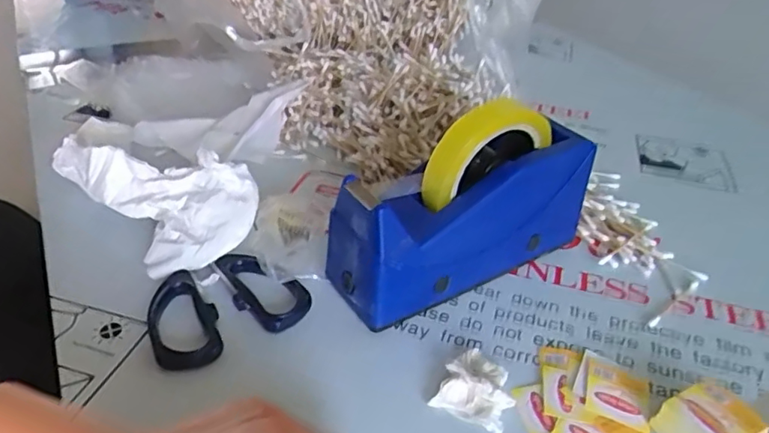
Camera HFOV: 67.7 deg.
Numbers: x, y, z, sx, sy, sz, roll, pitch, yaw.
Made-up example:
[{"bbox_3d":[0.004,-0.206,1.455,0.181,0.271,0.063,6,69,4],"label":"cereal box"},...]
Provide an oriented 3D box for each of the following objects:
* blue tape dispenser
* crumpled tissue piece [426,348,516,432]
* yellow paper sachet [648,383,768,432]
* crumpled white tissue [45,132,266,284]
[{"bbox_3d":[0.062,-0.013,0.419,0.203,0.128,0.065,-18,41,-27],"label":"blue tape dispenser"},{"bbox_3d":[0.059,0.107,0.360,0.044,0.014,0.048,19,39,20],"label":"crumpled tissue piece"},{"bbox_3d":[0.189,0.125,0.336,0.049,0.025,0.041,-14,40,-23],"label":"yellow paper sachet"},{"bbox_3d":[-0.190,-0.031,0.477,0.102,0.054,0.204,-27,46,-35],"label":"crumpled white tissue"}]

